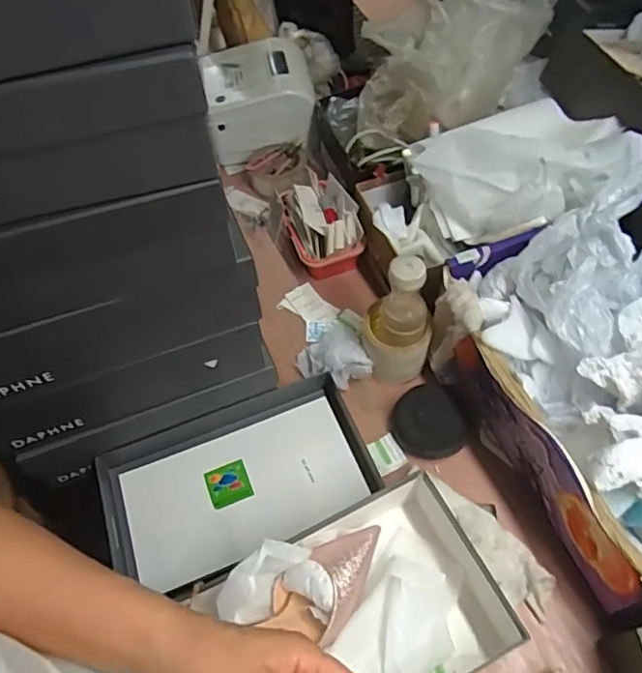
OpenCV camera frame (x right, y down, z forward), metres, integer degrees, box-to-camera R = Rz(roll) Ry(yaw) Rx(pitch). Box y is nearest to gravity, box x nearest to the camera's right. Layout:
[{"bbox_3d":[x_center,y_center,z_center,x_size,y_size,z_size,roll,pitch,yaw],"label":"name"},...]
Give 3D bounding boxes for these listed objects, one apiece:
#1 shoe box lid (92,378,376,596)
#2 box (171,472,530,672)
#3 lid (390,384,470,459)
[{"bbox_3d":[-0.098,0.173,0.664,0.310,0.039,0.177,-24,57,-11],"label":"shoe box lid"},{"bbox_3d":[0.020,0.277,0.539,0.311,0.092,0.181,-24,57,-11],"label":"box"},{"bbox_3d":[0.132,0.104,0.673,0.090,0.020,0.086,-5,81,30],"label":"lid"}]

